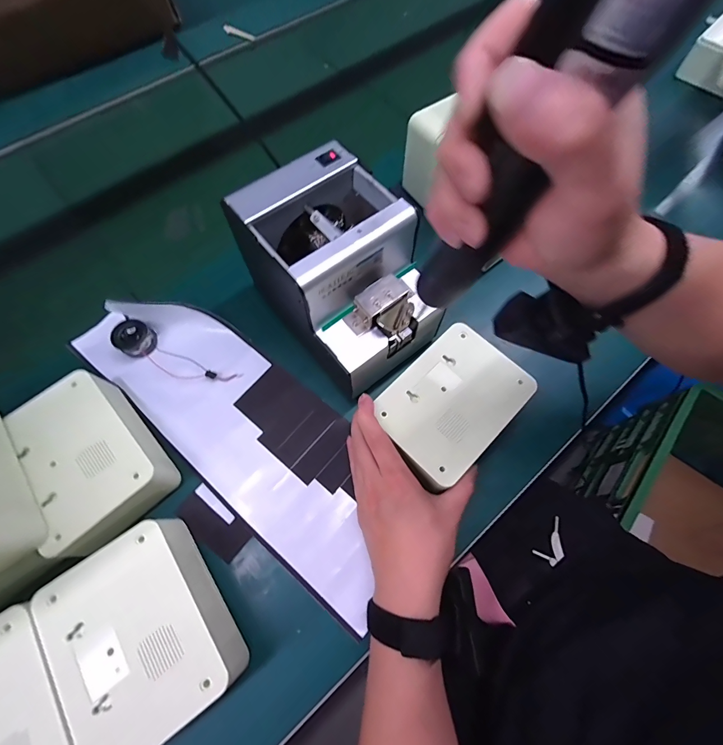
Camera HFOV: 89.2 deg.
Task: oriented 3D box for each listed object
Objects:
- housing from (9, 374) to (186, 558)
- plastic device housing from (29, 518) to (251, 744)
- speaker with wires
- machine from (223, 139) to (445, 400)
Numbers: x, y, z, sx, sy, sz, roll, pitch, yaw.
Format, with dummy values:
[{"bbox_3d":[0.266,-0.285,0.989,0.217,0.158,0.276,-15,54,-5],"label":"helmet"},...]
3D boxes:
[{"bbox_3d":[-0.251,0.079,0.339,0.100,0.049,0.151,-35,73,-18],"label":"housing"},{"bbox_3d":[-0.168,0.205,0.293,0.110,0.058,0.139,-36,71,-13],"label":"plastic device housing"},{"bbox_3d":[-0.206,-0.015,0.408,0.143,0.018,0.037,26,68,1],"label":"speaker with wires"},{"bbox_3d":[-0.016,-0.092,0.371,0.135,0.150,0.178,-38,71,-14],"label":"machine"}]

